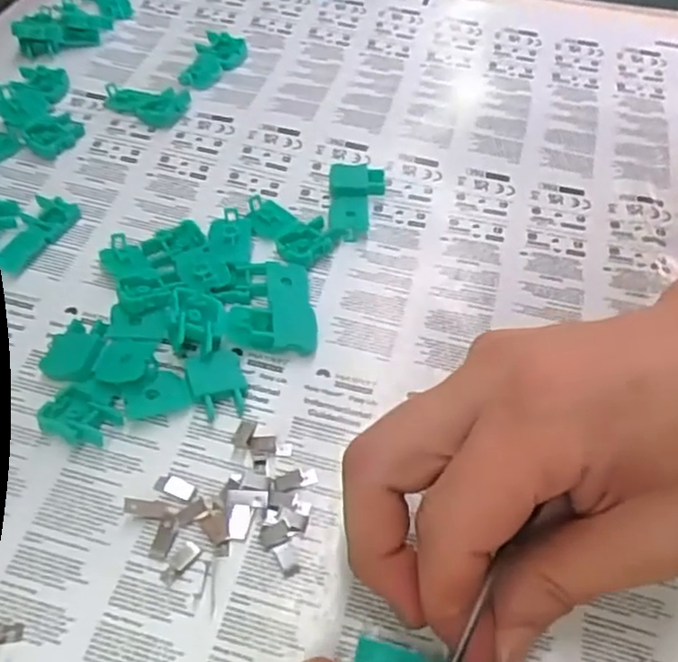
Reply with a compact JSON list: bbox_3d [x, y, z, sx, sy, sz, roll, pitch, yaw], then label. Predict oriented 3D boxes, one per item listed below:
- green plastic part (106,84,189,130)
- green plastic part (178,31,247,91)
[{"bbox_3d":[-0.100,-0.114,0.345,0.045,0.007,0.025,13,54,7],"label":"green plastic part"},{"bbox_3d":[-0.069,-0.146,0.371,0.027,0.010,0.041,17,55,11],"label":"green plastic part"}]

